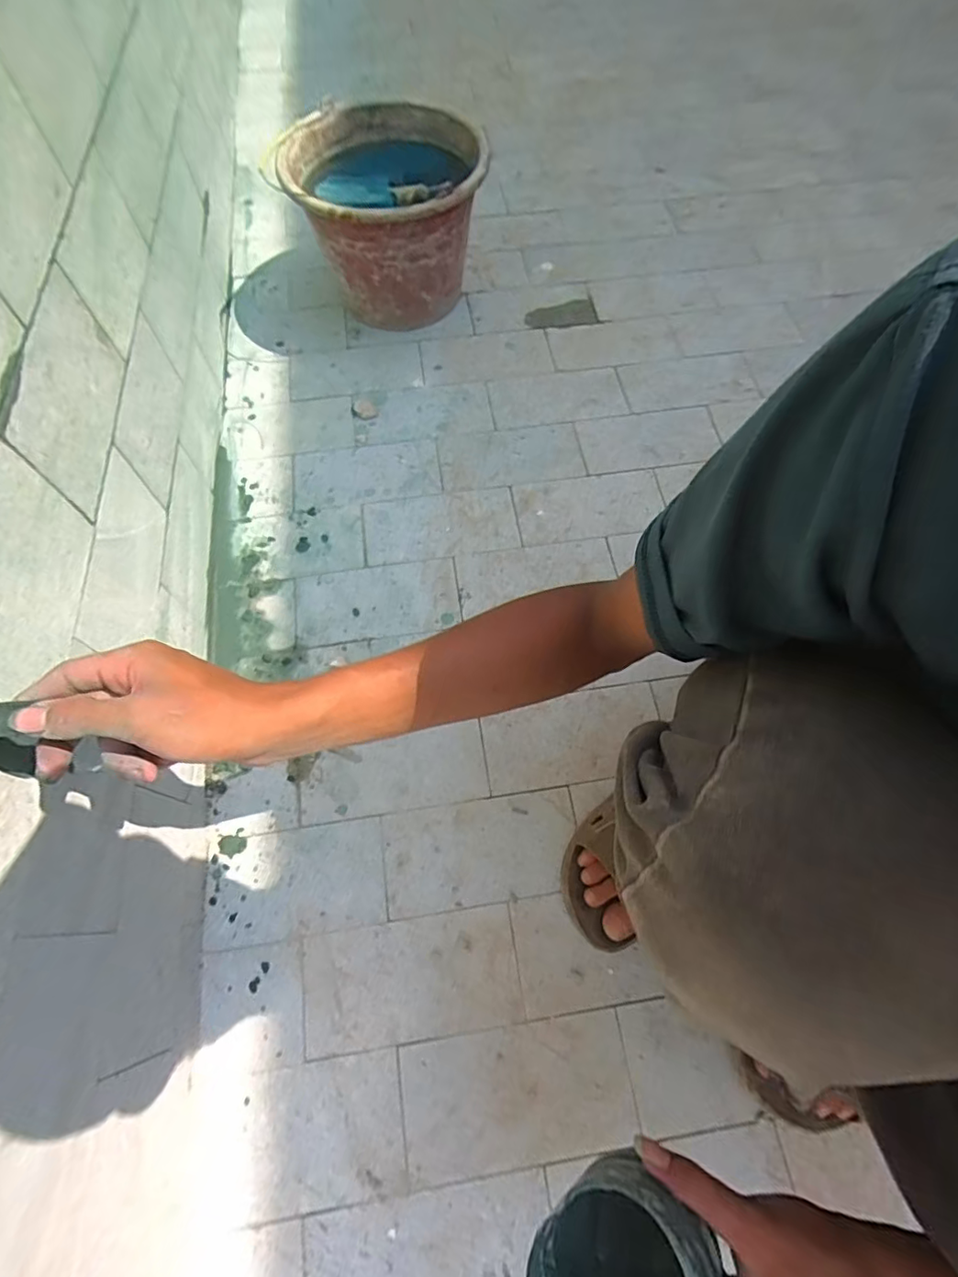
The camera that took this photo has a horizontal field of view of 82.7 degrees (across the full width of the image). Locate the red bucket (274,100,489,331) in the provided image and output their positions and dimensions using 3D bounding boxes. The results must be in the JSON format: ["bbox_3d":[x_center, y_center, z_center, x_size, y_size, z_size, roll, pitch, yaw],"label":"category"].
[{"bbox_3d":[-0.128,-0.590,0.786,0.249,0.200,0.249,0,67,0],"label":"red bucket"}]

